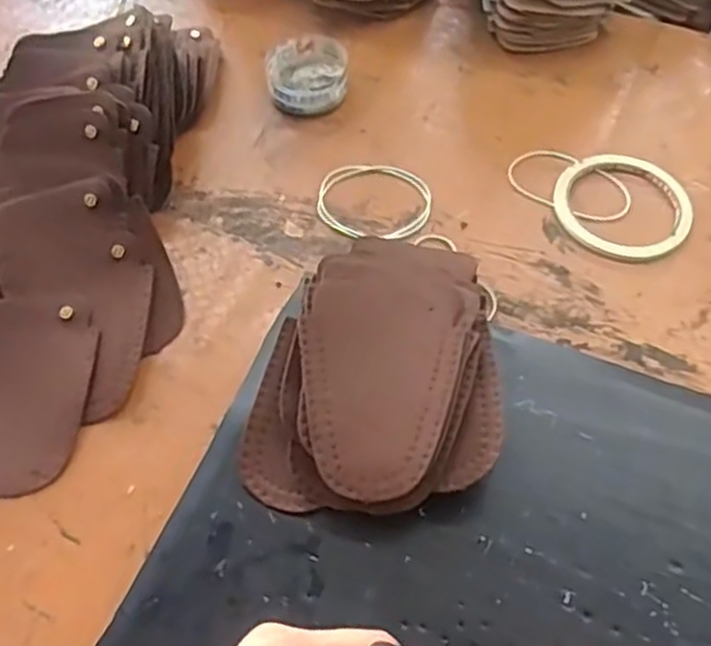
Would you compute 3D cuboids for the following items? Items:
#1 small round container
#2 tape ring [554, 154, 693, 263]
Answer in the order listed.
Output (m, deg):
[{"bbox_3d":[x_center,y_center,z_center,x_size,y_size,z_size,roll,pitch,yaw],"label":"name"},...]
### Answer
[{"bbox_3d":[-0.038,-0.197,0.594,0.061,0.024,0.072,-5,58,-3],"label":"small round container"},{"bbox_3d":[0.191,-0.084,0.528,0.094,0.007,0.092,0,57,0],"label":"tape ring"}]

